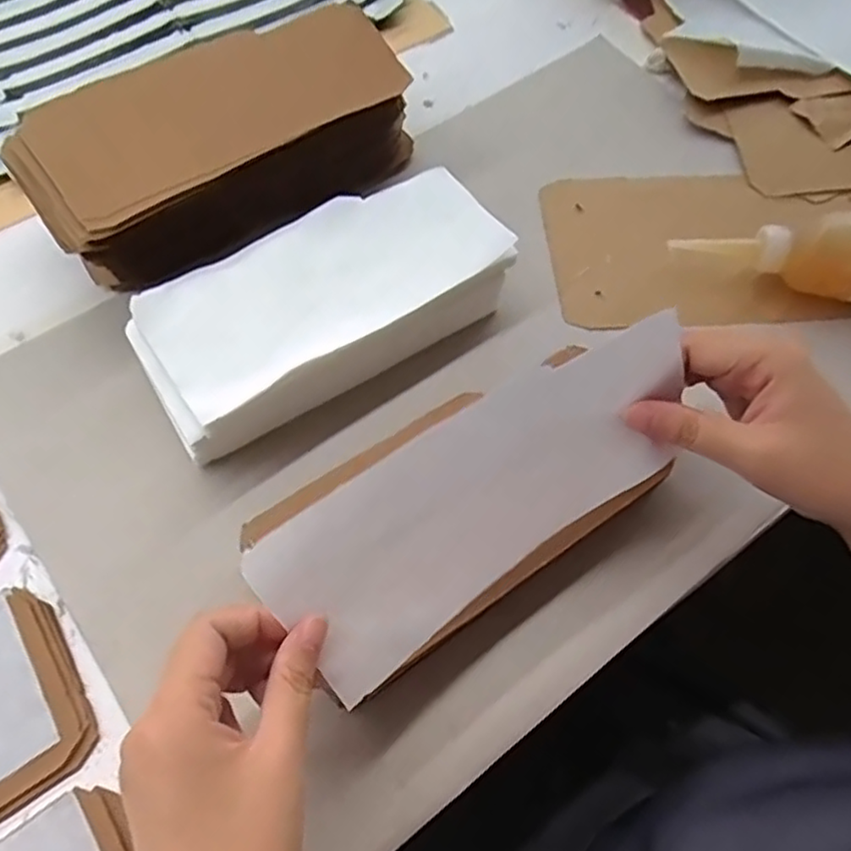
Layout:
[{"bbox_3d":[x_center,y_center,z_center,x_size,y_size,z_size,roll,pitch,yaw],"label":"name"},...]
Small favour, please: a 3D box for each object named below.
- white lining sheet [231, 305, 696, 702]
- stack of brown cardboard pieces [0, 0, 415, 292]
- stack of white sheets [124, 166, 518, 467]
[{"bbox_3d":[0.031,0.030,0.305,0.210,0.019,0.085,-34,114,-13],"label":"white lining sheet"},{"bbox_3d":[-0.126,-0.178,0.442,0.241,0.091,0.125,-37,71,-18],"label":"stack of brown cardboard pieces"},{"bbox_3d":[-0.057,-0.070,0.407,0.224,0.068,0.110,-32,70,-16],"label":"stack of white sheets"}]

